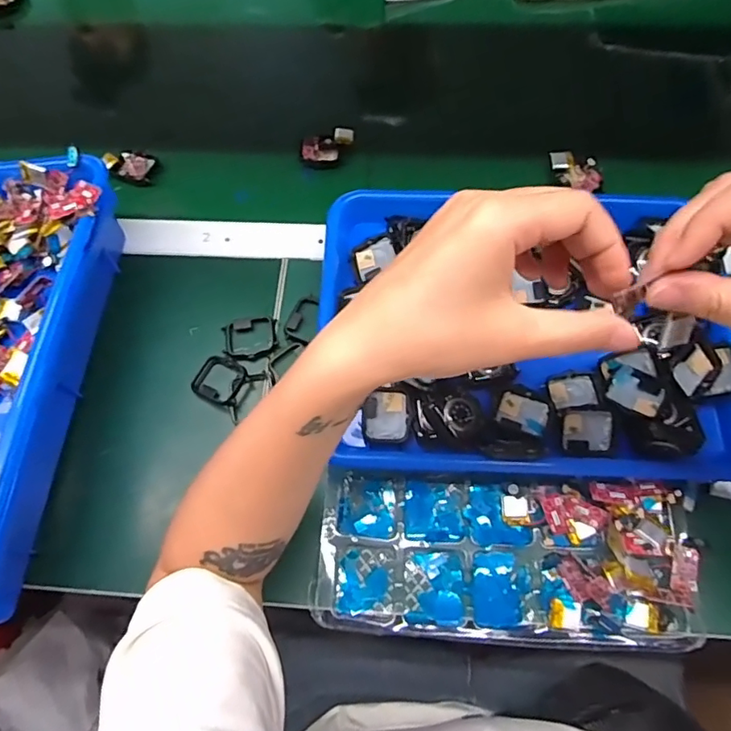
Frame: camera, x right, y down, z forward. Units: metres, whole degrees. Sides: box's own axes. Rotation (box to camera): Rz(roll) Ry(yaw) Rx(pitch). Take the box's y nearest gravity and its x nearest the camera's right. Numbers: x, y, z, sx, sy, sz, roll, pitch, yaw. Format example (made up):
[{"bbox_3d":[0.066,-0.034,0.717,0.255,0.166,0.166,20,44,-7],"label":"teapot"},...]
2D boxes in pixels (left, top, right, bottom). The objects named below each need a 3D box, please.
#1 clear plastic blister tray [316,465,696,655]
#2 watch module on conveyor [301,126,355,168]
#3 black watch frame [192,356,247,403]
[{"bbox_3d":[0.096,0.136,0.373,0.258,0.026,0.107,2,66,3],"label":"clear plastic blister tray"},{"bbox_3d":[-0.038,-0.222,0.540,0.056,0.020,0.030,-22,67,-7],"label":"watch module on conveyor"},{"bbox_3d":[-0.122,0.011,0.439,0.040,0.006,0.038,25,69,13],"label":"black watch frame"}]

